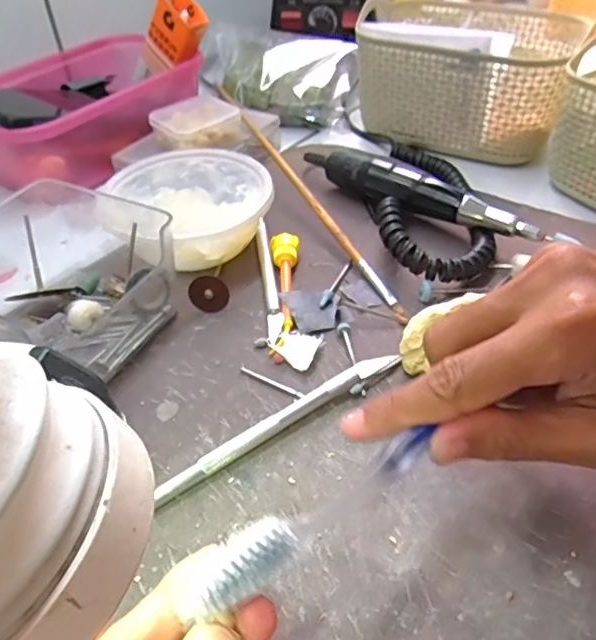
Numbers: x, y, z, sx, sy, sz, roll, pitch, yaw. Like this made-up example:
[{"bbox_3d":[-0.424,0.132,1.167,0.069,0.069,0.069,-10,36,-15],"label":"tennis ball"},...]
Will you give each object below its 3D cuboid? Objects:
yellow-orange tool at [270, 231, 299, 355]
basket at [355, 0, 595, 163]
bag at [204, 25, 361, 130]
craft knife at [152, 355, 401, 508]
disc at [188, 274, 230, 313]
[{"bbox_3d":[-0.010,-0.019,0.325,0.017,0.010,0.093,3,46,1],"label":"yellow-orange tool"},{"bbox_3d":[0.132,-0.203,0.461,0.170,0.082,0.132,19,47,20],"label":"basket"},{"bbox_3d":[-0.031,-0.230,0.520,0.175,0.048,0.089,27,50,27],"label":"bag"},{"bbox_3d":[-0.006,0.046,0.260,0.132,0.004,0.009,-27,87,-24],"label":"craft knife"},{"bbox_3d":[-0.050,-0.015,0.318,0.023,0.022,0.004,33,24,-21],"label":"disc"}]

